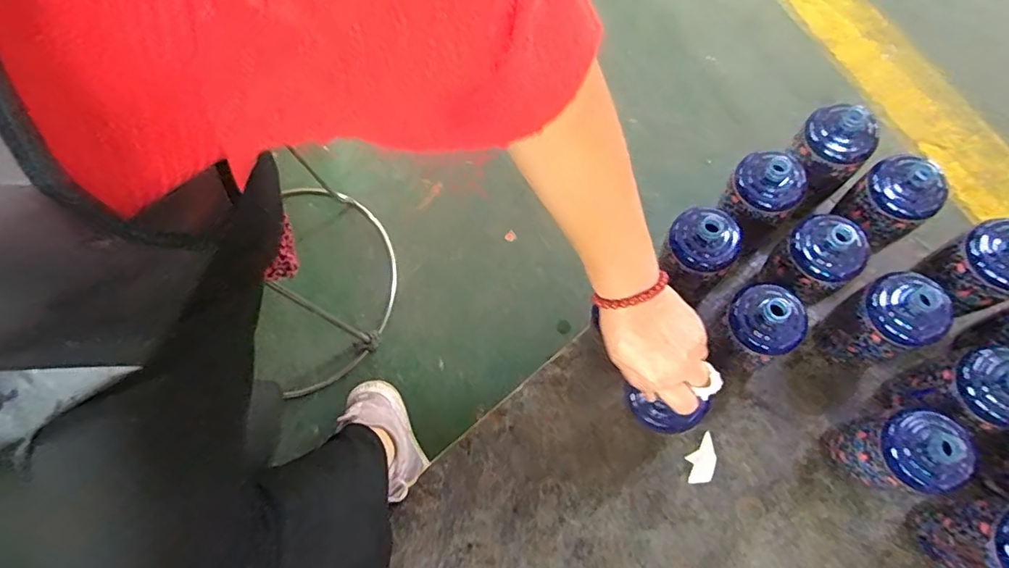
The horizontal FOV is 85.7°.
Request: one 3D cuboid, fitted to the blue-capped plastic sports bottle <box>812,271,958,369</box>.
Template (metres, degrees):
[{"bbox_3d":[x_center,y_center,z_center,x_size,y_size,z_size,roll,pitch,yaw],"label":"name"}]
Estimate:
[{"bbox_3d":[0.421,0.050,0.631,0.076,0.169,0.081,-2,72,7],"label":"blue-capped plastic sports bottle"}]

